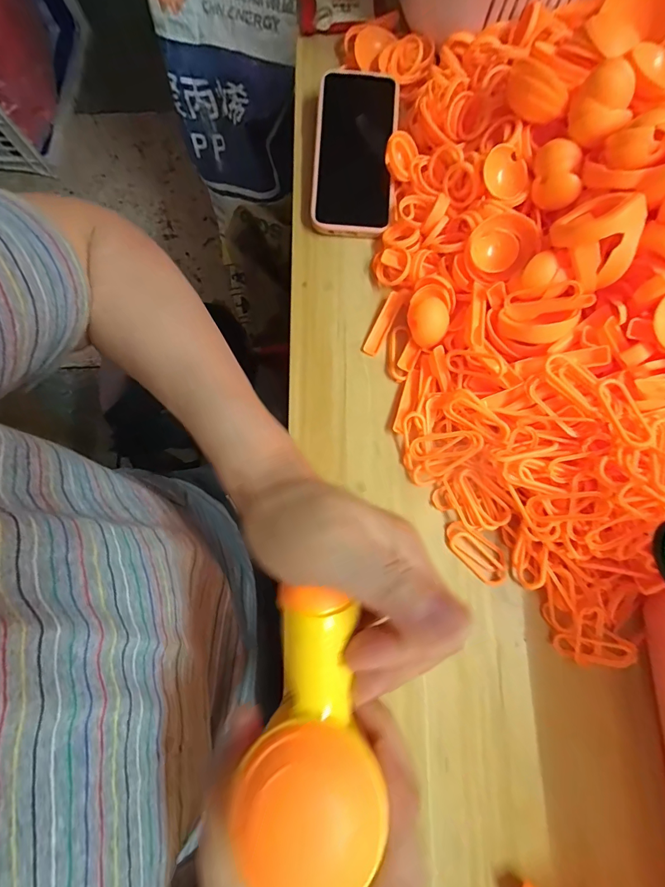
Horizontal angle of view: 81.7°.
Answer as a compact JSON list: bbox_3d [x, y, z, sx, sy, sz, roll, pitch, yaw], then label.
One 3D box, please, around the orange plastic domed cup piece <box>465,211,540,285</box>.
[{"bbox_3d":[0.145,-0.168,0.330,0.052,0.026,0.052,2,103,7],"label":"orange plastic domed cup piece"}]

